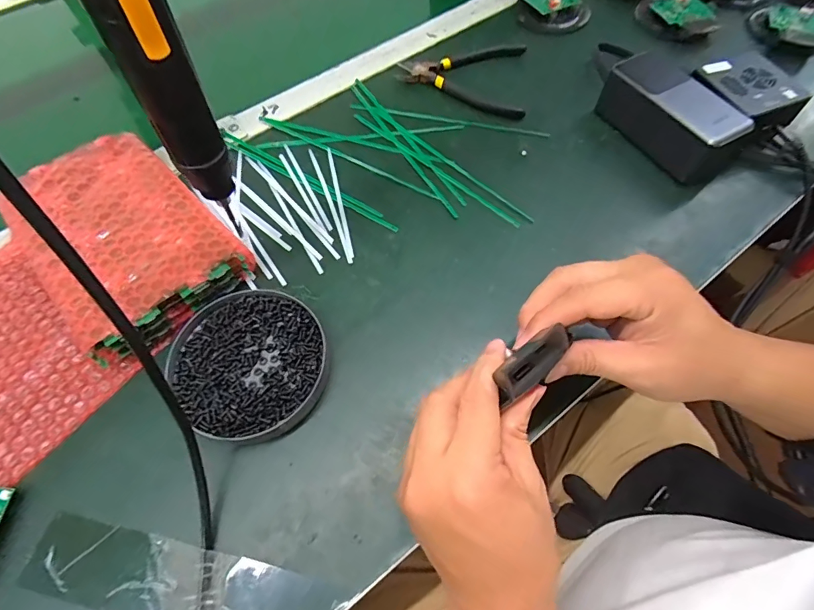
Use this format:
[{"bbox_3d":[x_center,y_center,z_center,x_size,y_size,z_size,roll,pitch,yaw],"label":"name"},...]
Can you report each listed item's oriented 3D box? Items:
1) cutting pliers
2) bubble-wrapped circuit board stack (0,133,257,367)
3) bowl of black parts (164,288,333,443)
[{"bbox_3d":[0.060,-0.254,0.480,0.138,0.009,0.118,4,62,4],"label":"cutting pliers"},{"bbox_3d":[-0.243,-0.060,0.369,0.131,0.040,0.204,-41,68,-19],"label":"bubble-wrapped circuit board stack"},{"bbox_3d":[-0.118,0.042,0.322,0.119,0.019,0.107,25,65,14],"label":"bowl of black parts"}]

